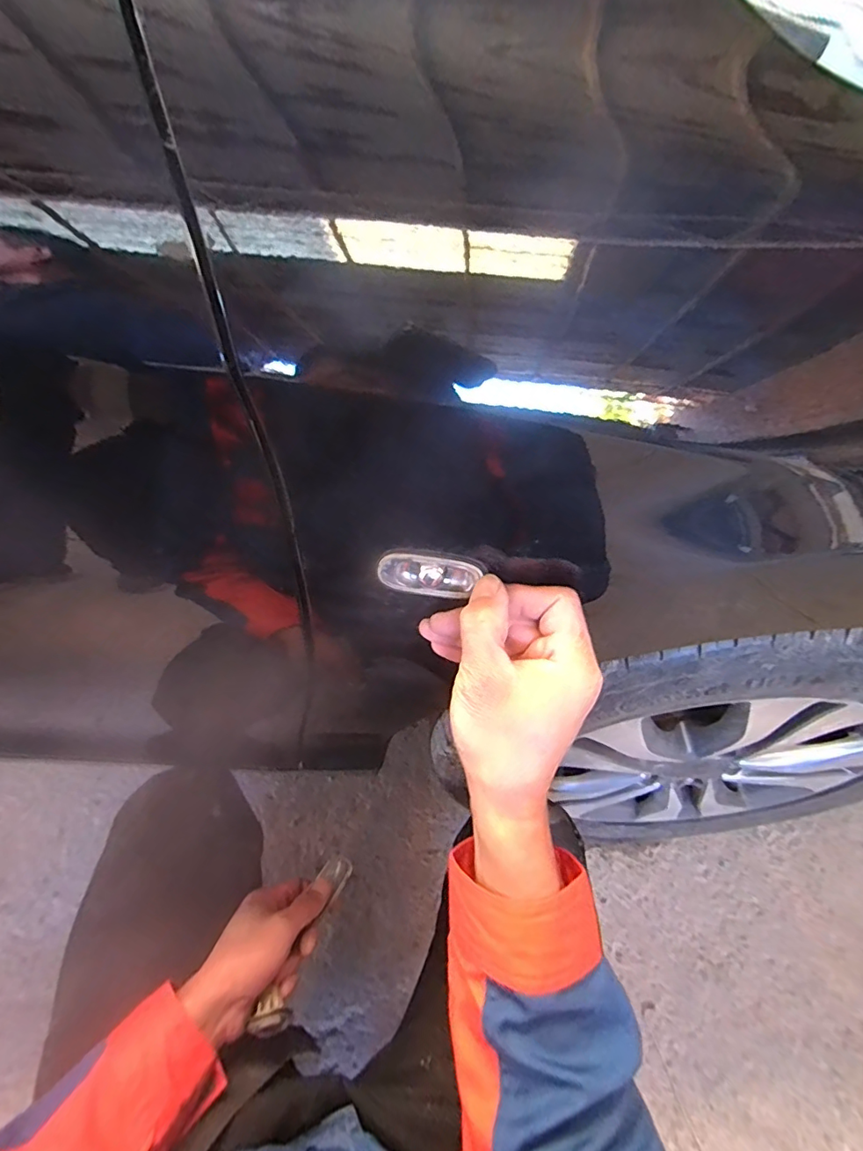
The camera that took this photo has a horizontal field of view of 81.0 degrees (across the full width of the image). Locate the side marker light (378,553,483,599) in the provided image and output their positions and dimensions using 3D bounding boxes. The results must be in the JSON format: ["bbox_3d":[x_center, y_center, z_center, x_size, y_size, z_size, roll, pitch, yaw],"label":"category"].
[{"bbox_3d":[-0.002,-0.004,0.309,0.058,0.029,0.015,5,40,-2],"label":"side marker light"}]

